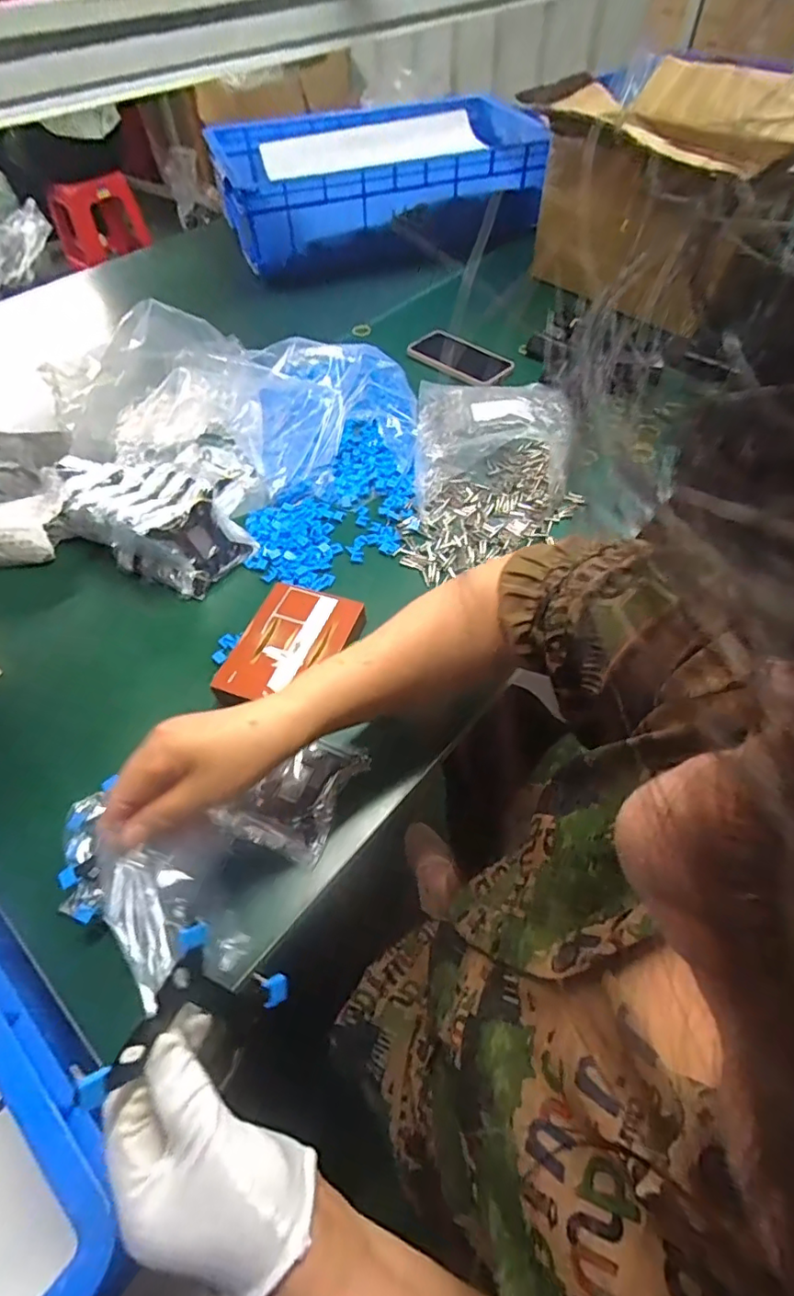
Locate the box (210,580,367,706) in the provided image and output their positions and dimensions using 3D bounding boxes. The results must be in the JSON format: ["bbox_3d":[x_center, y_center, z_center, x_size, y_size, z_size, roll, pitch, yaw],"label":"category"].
[{"bbox_3d":[-0.106,0.002,0.554,0.106,0.029,0.140,19,58,14],"label":"box"}]

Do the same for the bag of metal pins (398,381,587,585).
[{"bbox_3d":[0.120,-0.242,0.695,0.206,0.064,0.393,4,54,6],"label":"bag of metal pins"}]

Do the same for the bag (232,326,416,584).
[{"bbox_3d":[-0.087,-0.264,0.713,0.225,0.068,0.416,-4,54,0],"label":"bag"}]

